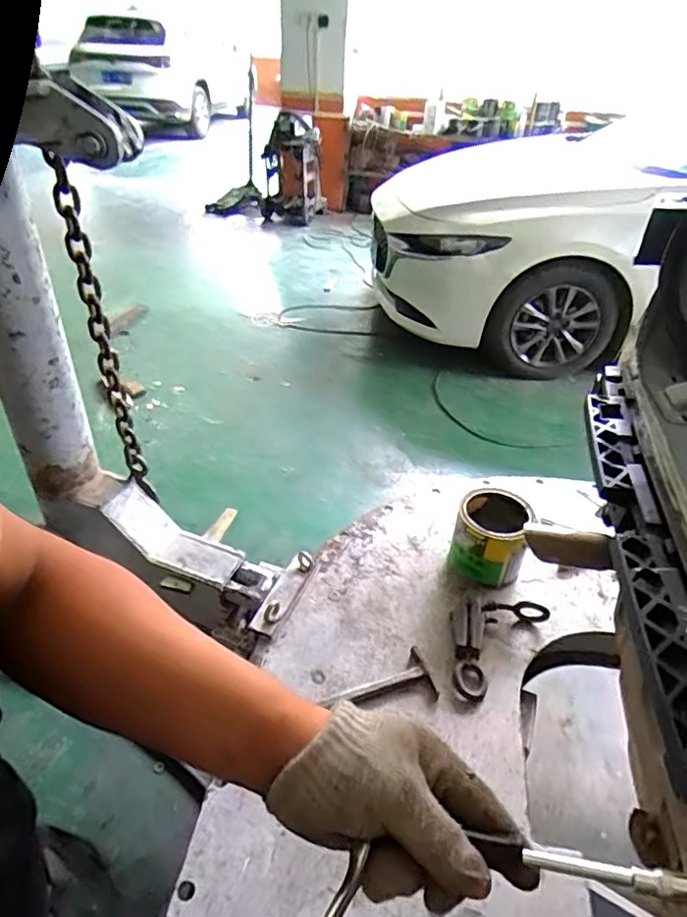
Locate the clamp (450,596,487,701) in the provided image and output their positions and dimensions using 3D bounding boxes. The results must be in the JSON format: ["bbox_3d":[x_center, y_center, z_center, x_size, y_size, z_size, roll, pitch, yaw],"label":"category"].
[{"bbox_3d":[0.236,0.355,1.087,0.061,0.058,0.200,4,61,2],"label":"clamp"}]

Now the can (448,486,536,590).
[{"bbox_3d":[0.313,0.181,1.234,0.151,0.160,0.182,16,39,18],"label":"can"}]

